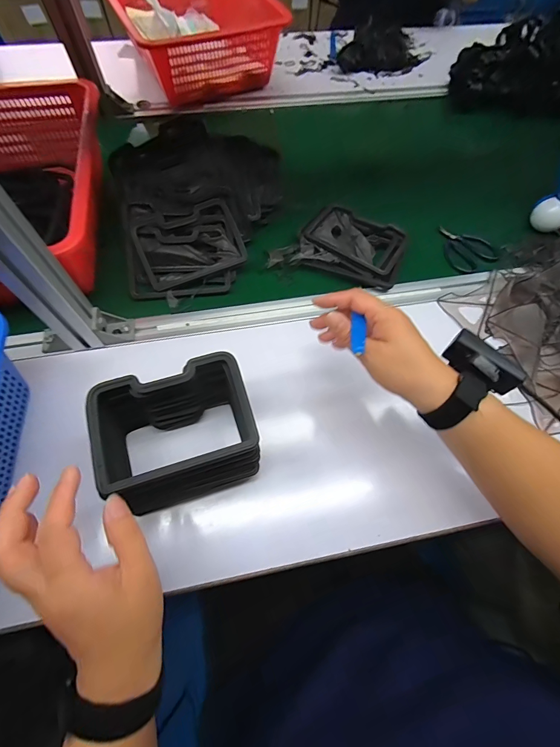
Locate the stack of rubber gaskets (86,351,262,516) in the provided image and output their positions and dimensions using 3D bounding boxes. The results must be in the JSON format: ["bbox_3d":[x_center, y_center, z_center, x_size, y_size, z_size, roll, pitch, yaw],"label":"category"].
[{"bbox_3d":[-0.102,0.068,0.360,0.146,0.107,0.118,-17,66,-10],"label":"stack of rubber gaskets"}]

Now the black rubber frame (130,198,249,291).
[{"bbox_3d":[-0.132,-0.191,0.492,0.146,0.017,0.106,-21,91,-4],"label":"black rubber frame"}]

